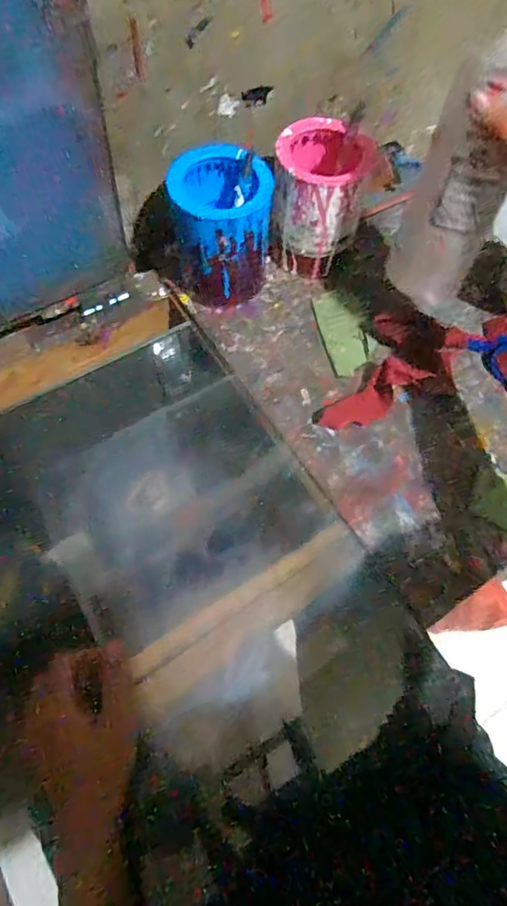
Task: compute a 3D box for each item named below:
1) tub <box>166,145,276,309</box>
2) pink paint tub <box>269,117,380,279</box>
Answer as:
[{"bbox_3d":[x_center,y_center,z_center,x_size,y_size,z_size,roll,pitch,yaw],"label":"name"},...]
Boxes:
[{"bbox_3d":[-0.036,-0.253,0.576,0.101,0.141,0.096,1,66,-2],"label":"tub"},{"bbox_3d":[0.076,-0.303,0.606,0.099,0.139,0.104,1,66,-2],"label":"pink paint tub"}]

